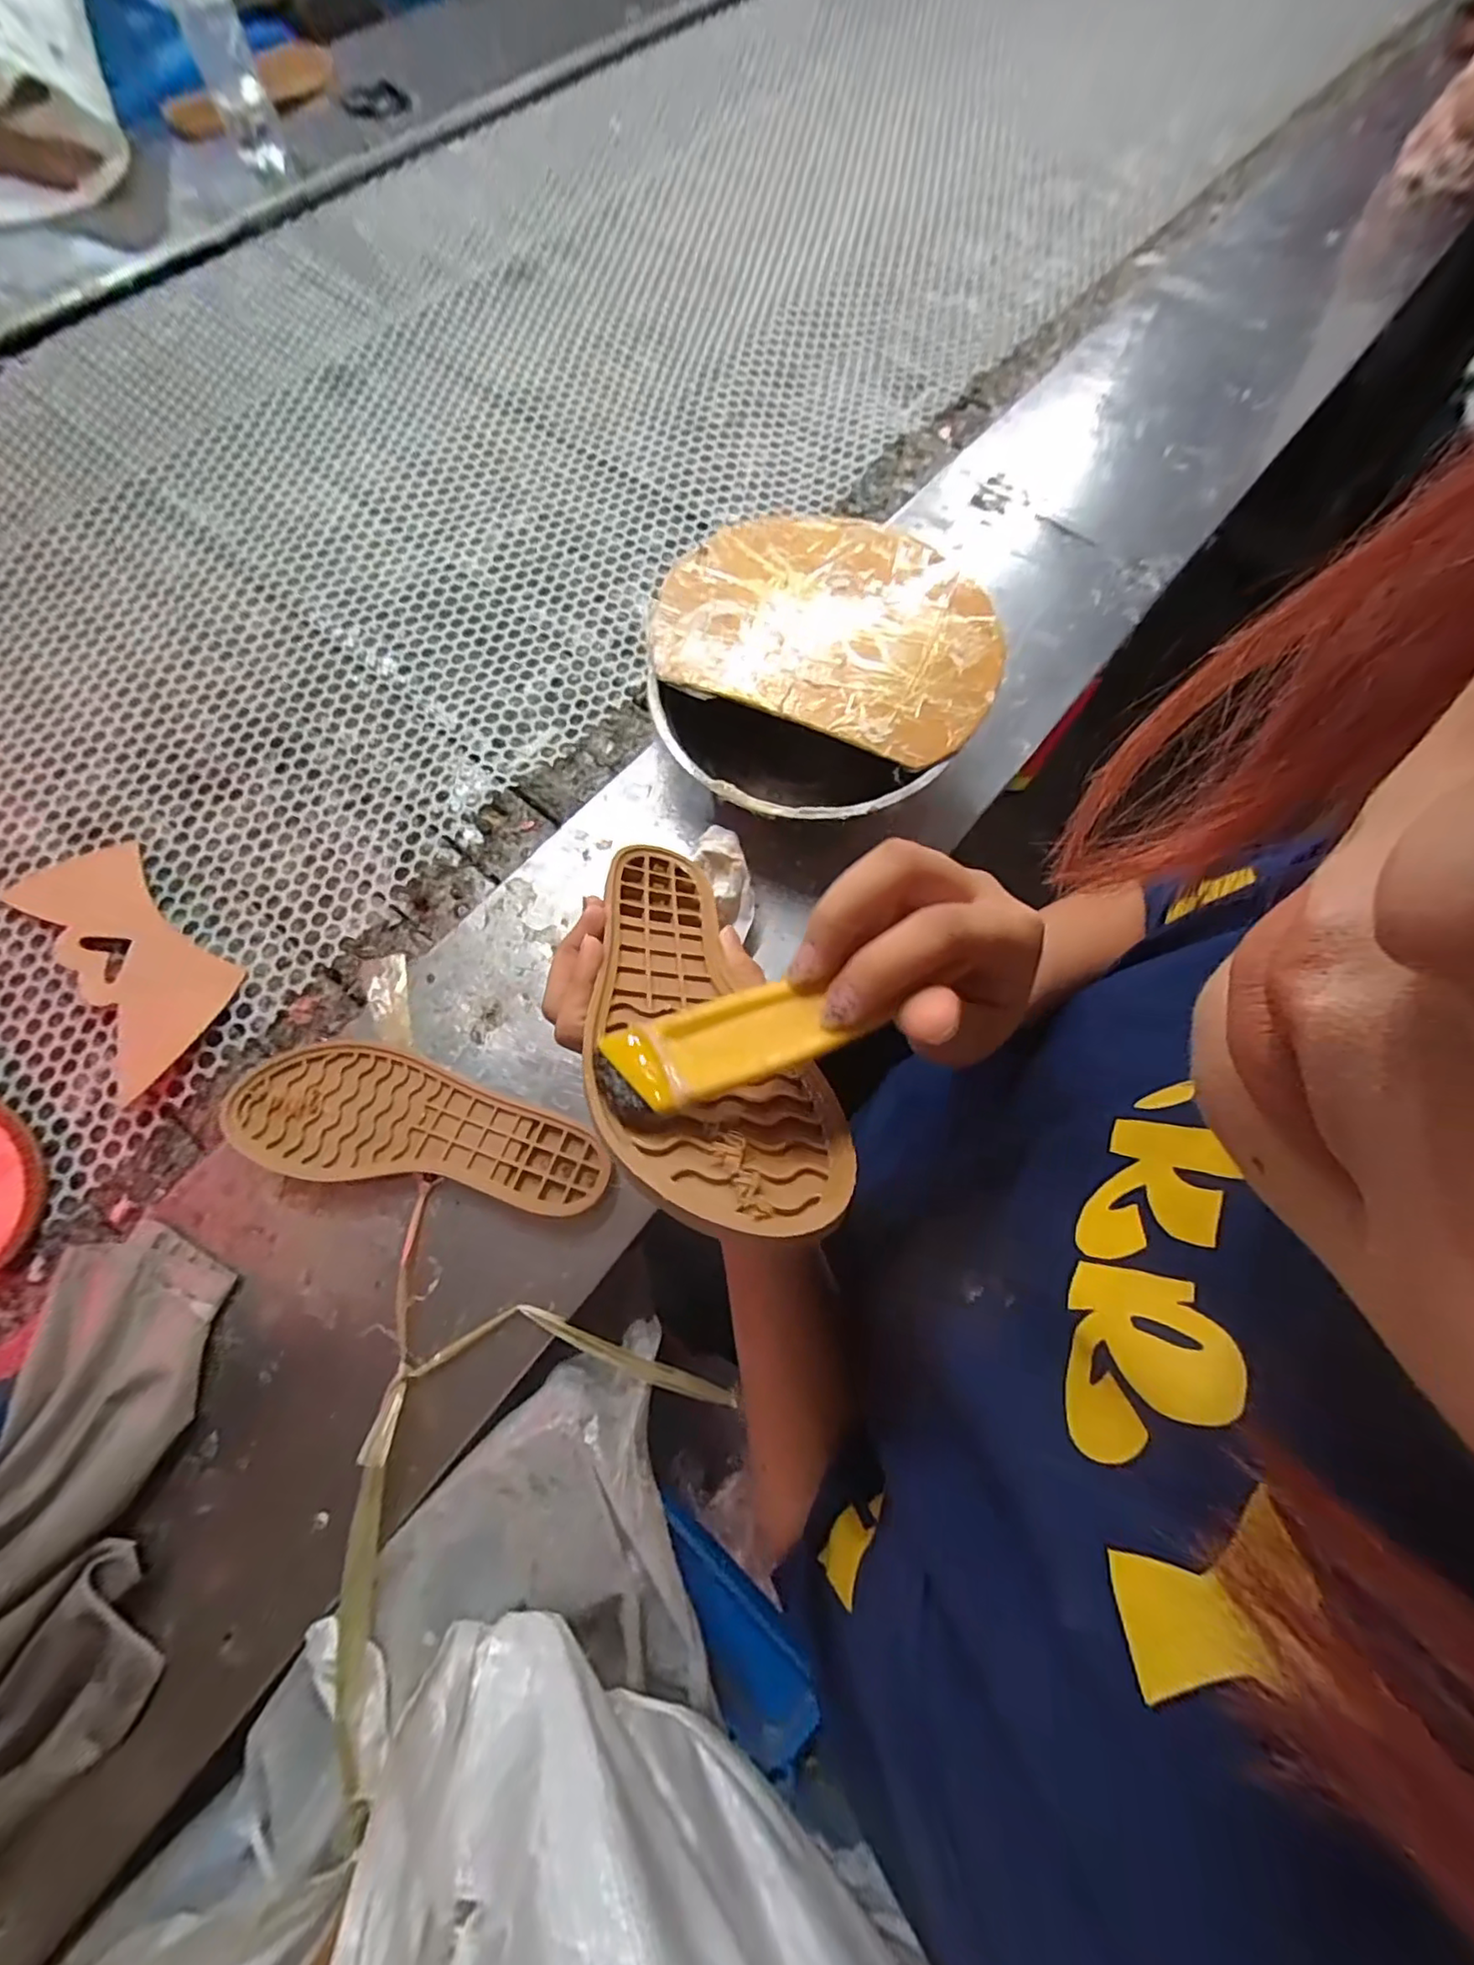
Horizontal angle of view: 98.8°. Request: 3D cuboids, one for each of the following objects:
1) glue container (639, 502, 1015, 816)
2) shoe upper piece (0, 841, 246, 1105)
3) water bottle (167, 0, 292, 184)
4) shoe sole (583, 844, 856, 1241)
[{"bbox_3d":[0.055,-0.223,0.464,0.231,0.069,0.254,1,73,-2],"label":"glue container"},{"bbox_3d":[-0.433,-0.024,0.450,0.094,0.006,0.189,-39,77,-14],"label":"shoe upper piece"},{"bbox_3d":[-0.543,-0.992,0.642,0.060,0.225,0.073,-29,76,-10],"label":"water bottle"},{"bbox_3d":[-0.025,0.004,0.260,0.082,0.015,0.225,-3,37,-22],"label":"shoe sole"}]

